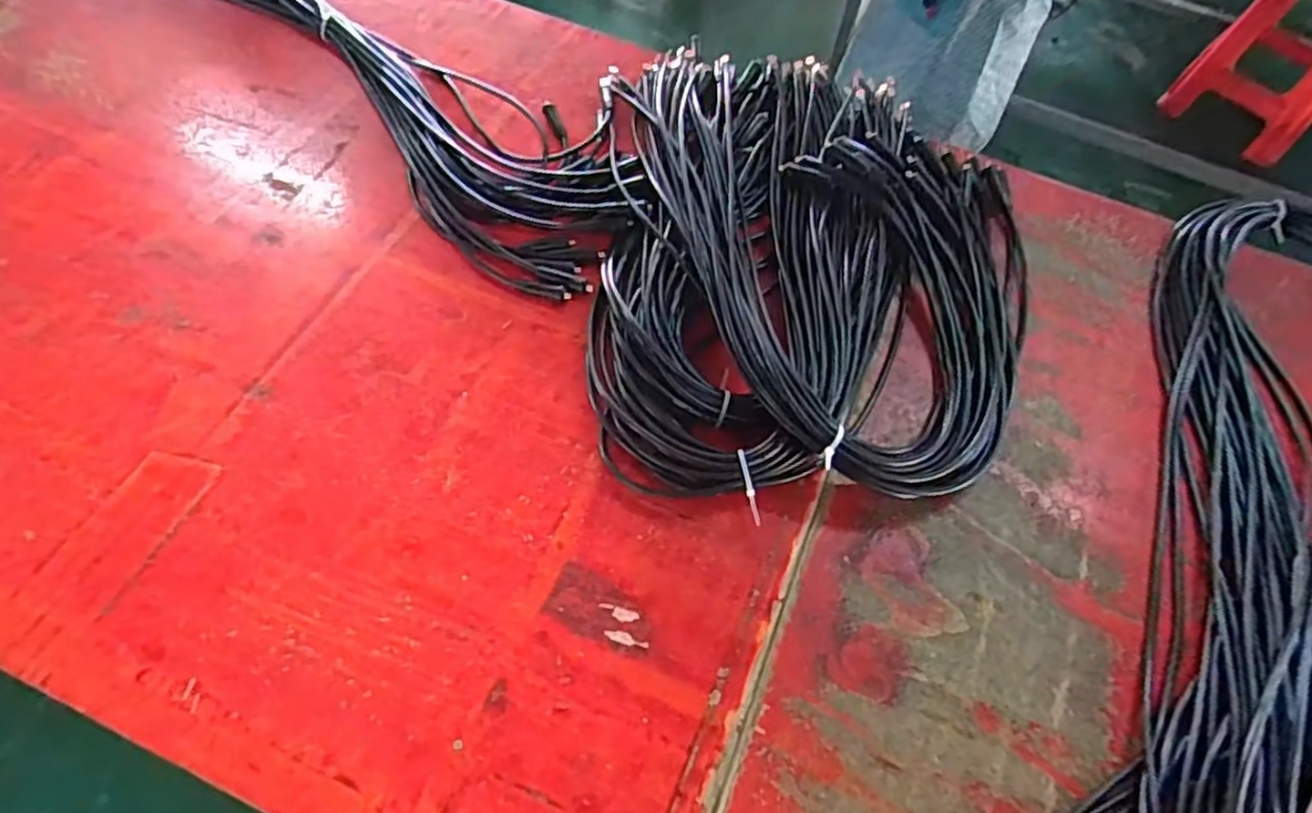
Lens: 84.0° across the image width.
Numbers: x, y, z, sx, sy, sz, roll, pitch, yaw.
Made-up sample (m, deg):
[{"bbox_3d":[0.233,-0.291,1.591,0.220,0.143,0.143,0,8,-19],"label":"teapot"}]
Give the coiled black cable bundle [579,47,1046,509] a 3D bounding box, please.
[{"bbox_3d":[0.216,-0.227,1.019,0.594,0.094,0.719,1,60,-4],"label":"coiled black cable bundle"}]

